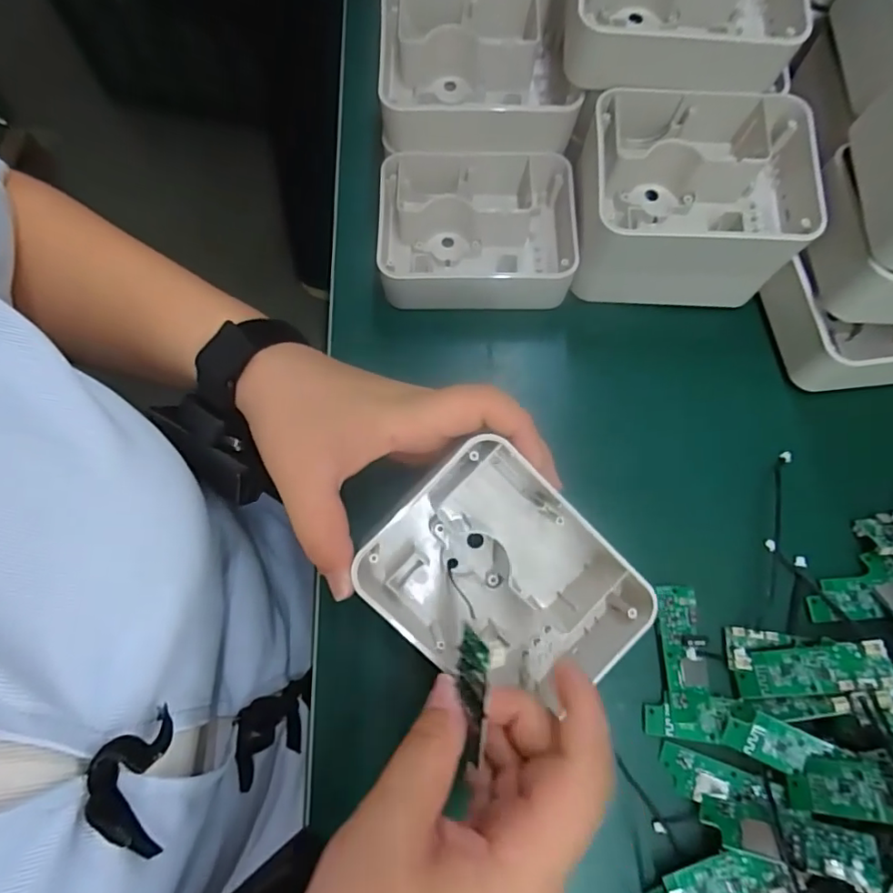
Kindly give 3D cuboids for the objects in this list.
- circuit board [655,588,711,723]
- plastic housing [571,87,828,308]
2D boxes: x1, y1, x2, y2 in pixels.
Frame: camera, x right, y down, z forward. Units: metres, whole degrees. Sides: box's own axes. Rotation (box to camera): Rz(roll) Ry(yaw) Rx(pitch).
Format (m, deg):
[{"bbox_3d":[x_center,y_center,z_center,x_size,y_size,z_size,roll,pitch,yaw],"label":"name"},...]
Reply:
[{"bbox_3d":[0.130,0.112,0.302,0.023,0.005,0.069,-1,71,-2],"label":"circuit board"},{"bbox_3d":[0.153,-0.151,0.353,0.142,0.079,0.097,4,71,0],"label":"plastic housing"}]

